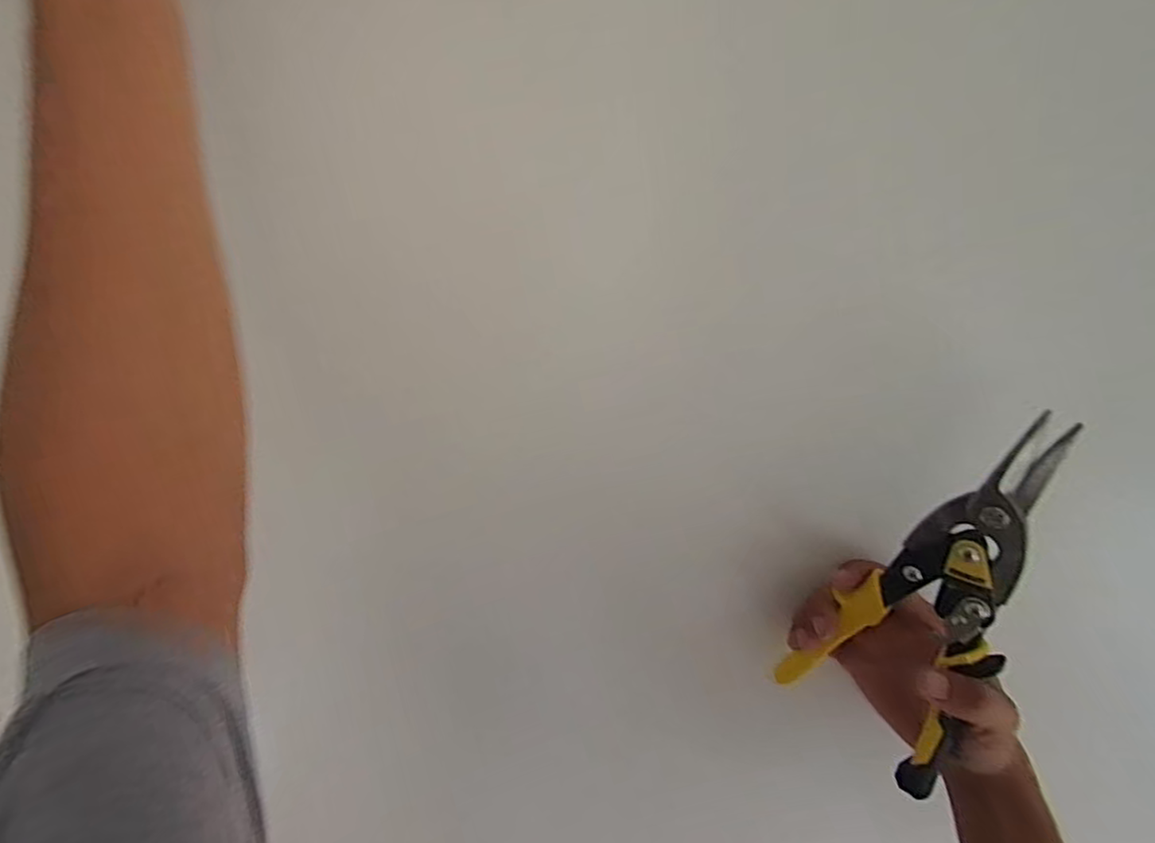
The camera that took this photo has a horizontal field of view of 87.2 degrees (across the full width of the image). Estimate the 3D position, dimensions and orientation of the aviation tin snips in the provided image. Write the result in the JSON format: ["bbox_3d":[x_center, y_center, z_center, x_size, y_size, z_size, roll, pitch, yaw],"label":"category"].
[{"bbox_3d":[0.200,0.103,0.346,0.097,0.235,0.018,32,31,33],"label":"aviation tin snips"}]

